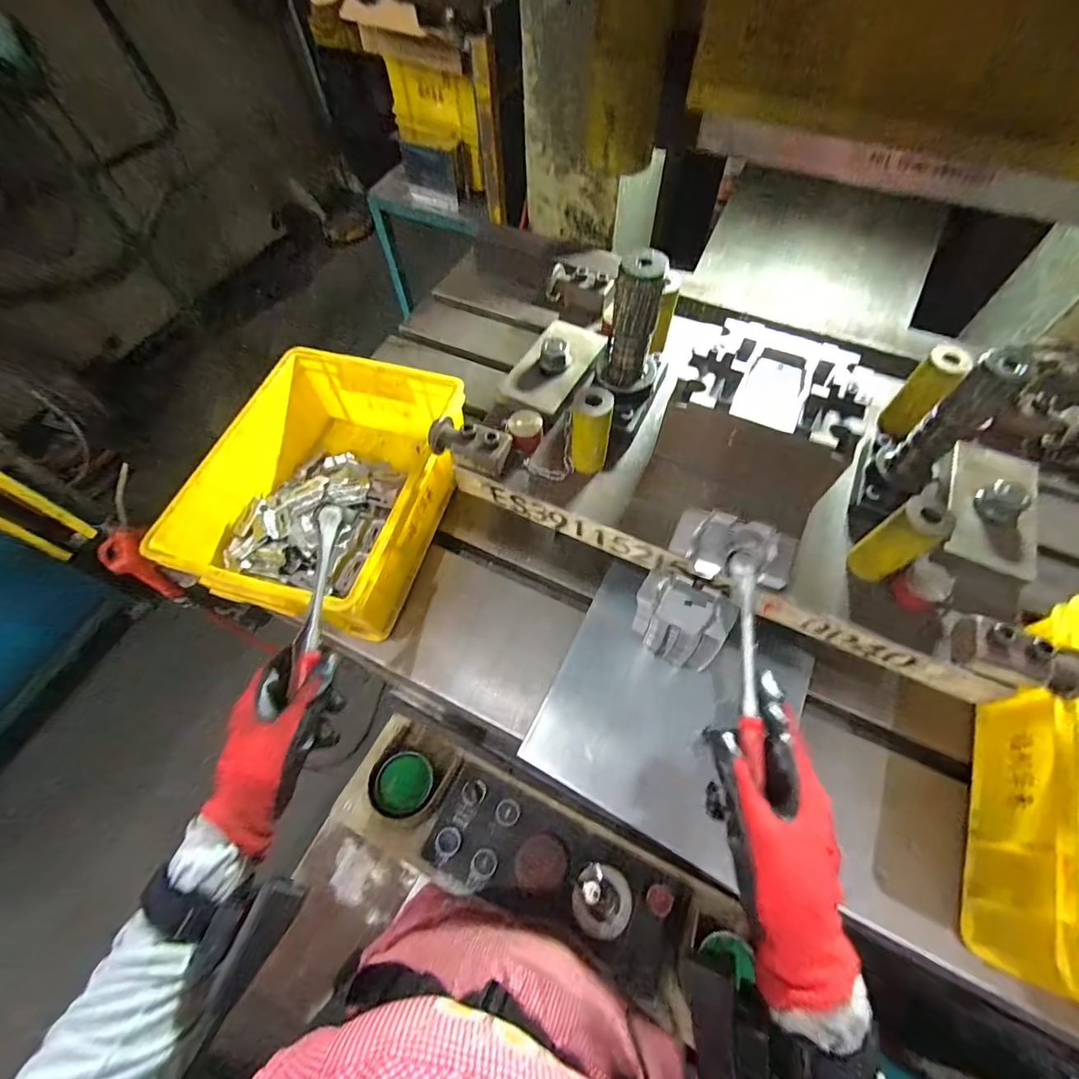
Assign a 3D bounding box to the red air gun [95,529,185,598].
[{"bbox_3d":[-0.514,0.039,0.649,0.032,0.154,0.052,34,67,19],"label":"red air gun"}]

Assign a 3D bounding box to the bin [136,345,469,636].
[{"bbox_3d":[-0.263,-0.062,0.630,0.260,0.139,0.346,14,62,9],"label":"bin"}]

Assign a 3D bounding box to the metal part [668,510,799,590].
[{"bbox_3d":[0.156,0.004,0.393,0.087,0.030,0.058,15,62,10],"label":"metal part"}]

